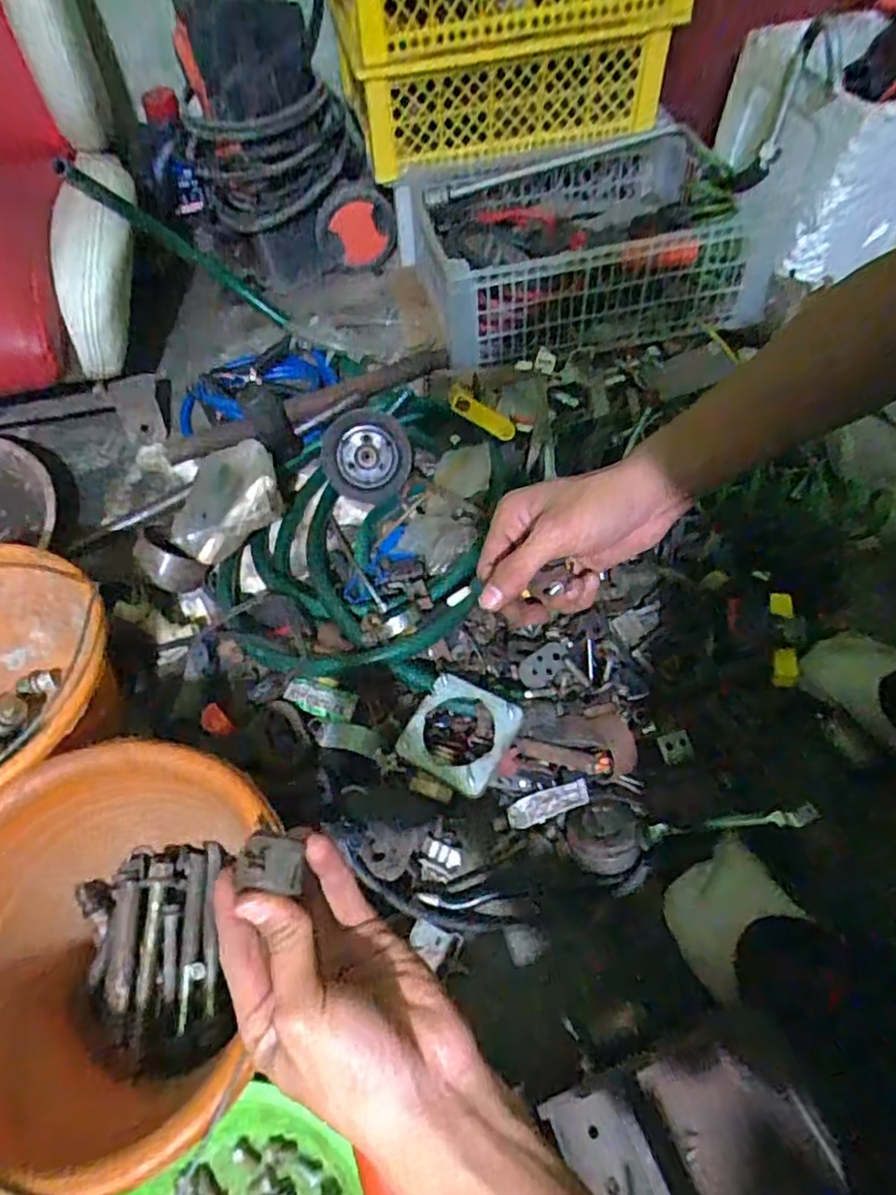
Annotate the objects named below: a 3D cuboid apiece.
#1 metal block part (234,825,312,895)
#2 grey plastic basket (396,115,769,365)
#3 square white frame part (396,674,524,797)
[{"bbox_3d":[-0.074,0.111,0.279,0.026,0.013,0.024,-3,58,0],"label":"metal block part"},{"bbox_3d":[0.174,-0.497,0.895,0.440,0.127,0.329,-9,58,-4],"label":"grey plastic basket"},{"bbox_3d":[0.010,0.117,0.578,0.088,0.021,0.086,26,62,17],"label":"square white frame part"}]

